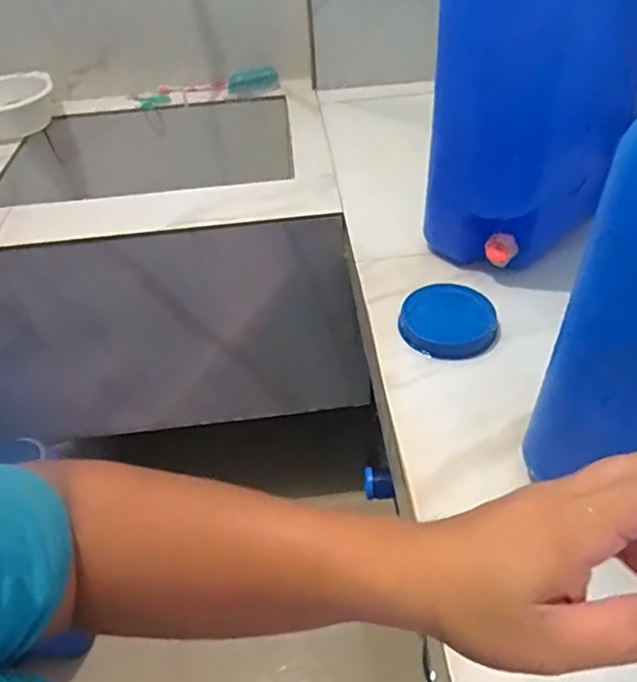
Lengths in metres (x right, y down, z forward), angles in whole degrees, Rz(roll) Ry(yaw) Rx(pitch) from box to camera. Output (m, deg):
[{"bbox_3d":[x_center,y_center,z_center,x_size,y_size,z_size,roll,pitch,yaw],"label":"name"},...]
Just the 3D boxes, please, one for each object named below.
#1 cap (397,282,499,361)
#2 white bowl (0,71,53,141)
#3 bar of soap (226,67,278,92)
[{"bbox_3d":[0.165,-0.029,0.740,0.117,0.026,0.110,-3,45,3],"label":"cap"},{"bbox_3d":[-0.730,-0.554,1.346,0.215,0.104,0.196,-21,47,-15],"label":"white bowl"},{"bbox_3d":[-0.157,-0.618,1.346,0.120,0.045,0.025,-10,45,-4],"label":"bar of soap"}]

